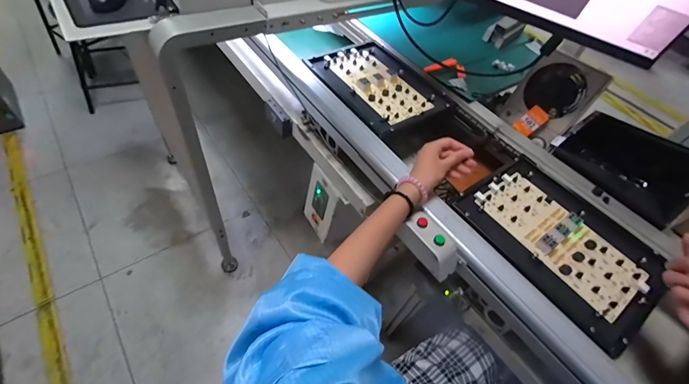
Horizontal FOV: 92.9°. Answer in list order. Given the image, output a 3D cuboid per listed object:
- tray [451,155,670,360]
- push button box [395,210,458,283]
[{"bbox_3d":[0.368,0.075,0.556,0.232,0.025,0.299,-29,63,-23],"label":"tray"},{"bbox_3d":[0.144,0.087,0.540,0.048,0.053,0.100,-30,61,-25],"label":"push button box"}]

